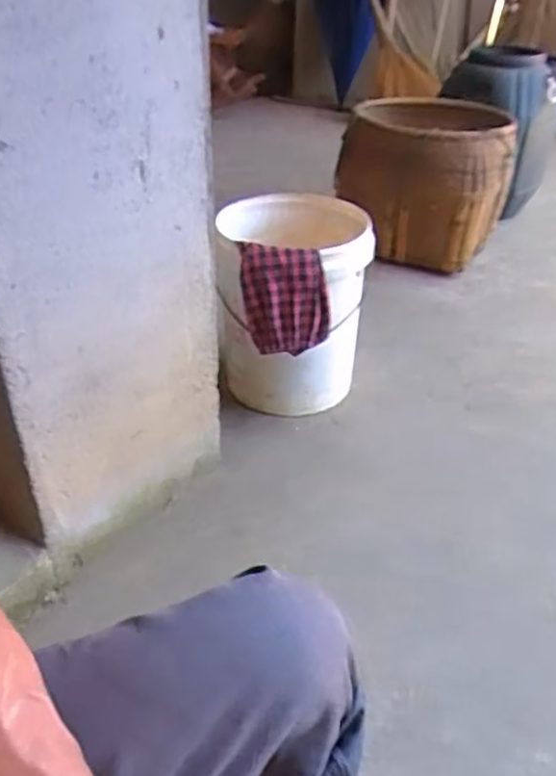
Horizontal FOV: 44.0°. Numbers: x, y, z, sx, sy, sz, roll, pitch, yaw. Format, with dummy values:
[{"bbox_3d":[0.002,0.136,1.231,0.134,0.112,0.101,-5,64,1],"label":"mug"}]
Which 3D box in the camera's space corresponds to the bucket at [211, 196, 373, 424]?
[{"bbox_3d":[0.024,-0.163,1.403,0.280,0.364,0.361,3,34,-1],"label":"bucket"}]

